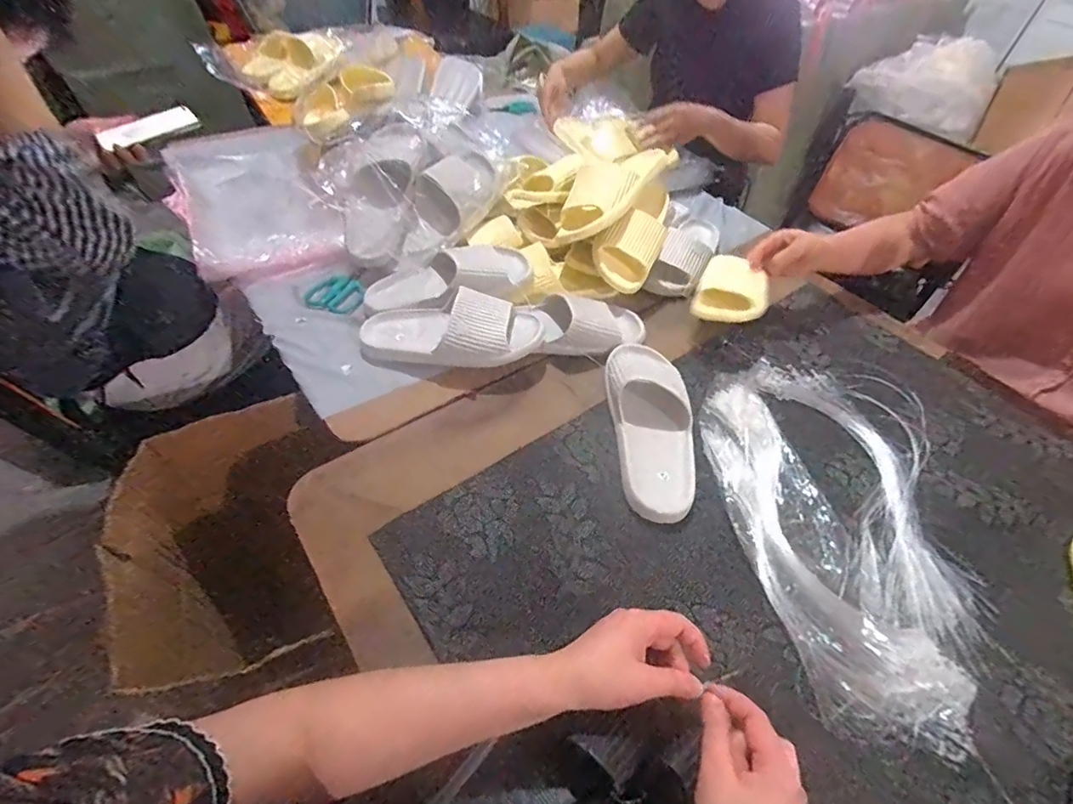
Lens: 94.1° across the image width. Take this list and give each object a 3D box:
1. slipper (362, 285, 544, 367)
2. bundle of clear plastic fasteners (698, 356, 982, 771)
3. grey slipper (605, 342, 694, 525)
[{"bbox_3d":[-0.122,-0.106,0.714,0.259,0.071,0.097,3,49,-2],"label":"slipper"},{"bbox_3d":[0.357,0.132,0.603,0.251,0.029,0.475,-2,50,-6],"label":"bundle of clear plastic fasteners"},{"bbox_3d":[0.147,0.012,0.649,0.108,0.066,0.273,6,49,1],"label":"grey slipper"}]

